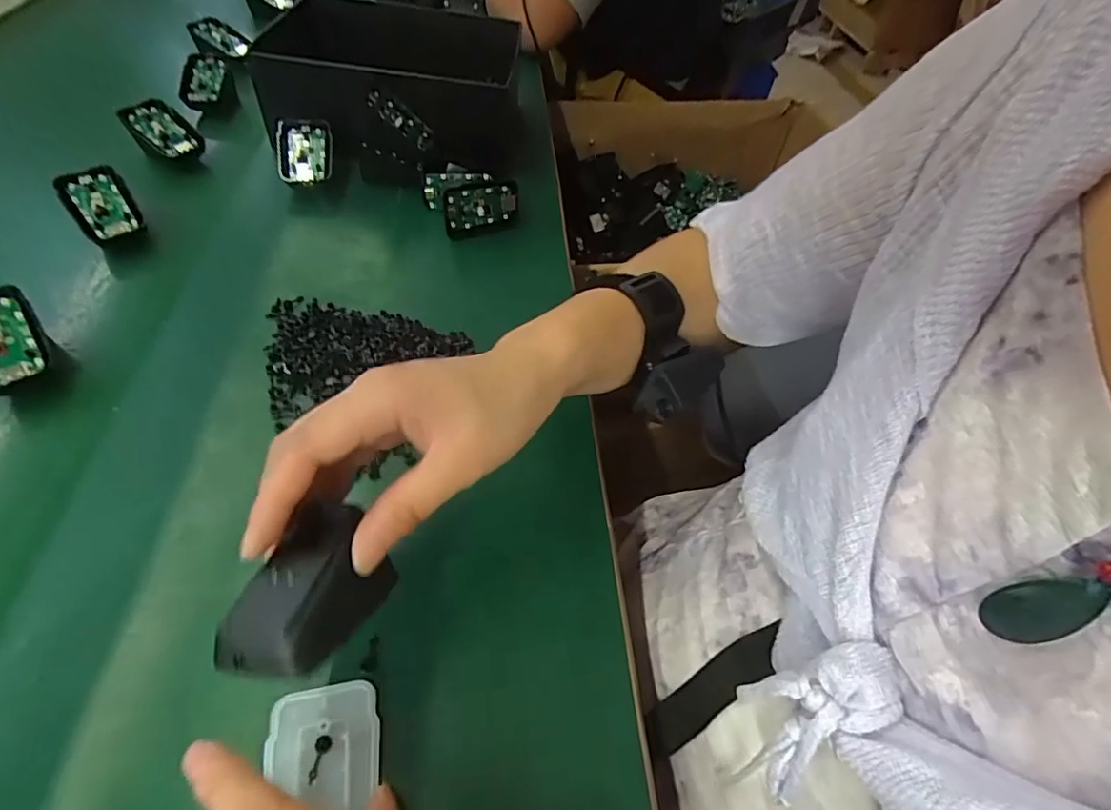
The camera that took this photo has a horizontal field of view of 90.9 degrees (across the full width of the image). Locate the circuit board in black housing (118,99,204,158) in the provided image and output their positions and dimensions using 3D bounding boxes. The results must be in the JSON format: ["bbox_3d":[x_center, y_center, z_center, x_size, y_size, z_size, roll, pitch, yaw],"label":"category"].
[{"bbox_3d":[-0.372,-0.259,0.519,0.048,0.017,0.071,-38,91,-24],"label":"circuit board in black housing"}]

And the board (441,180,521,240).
[{"bbox_3d":[-0.066,-0.178,0.493,0.073,0.046,0.016,-22,56,-21],"label":"board"}]

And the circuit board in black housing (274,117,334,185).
[{"bbox_3d":[-0.232,-0.235,0.506,0.046,0.018,0.074,-3,70,-14],"label":"circuit board in black housing"}]

